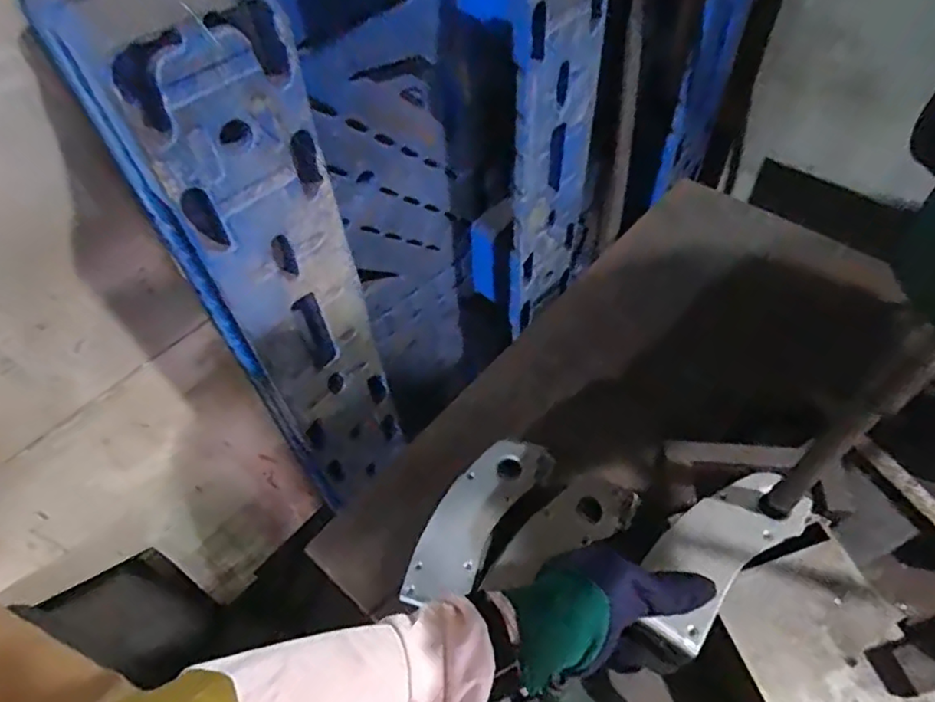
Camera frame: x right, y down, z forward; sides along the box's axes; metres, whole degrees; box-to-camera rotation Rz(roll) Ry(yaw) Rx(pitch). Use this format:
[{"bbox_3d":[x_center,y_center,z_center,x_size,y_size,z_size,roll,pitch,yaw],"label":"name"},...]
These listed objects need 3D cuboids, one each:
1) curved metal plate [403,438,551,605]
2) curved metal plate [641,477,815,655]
[{"bbox_3d":[0.006,0.159,0.573,0.068,0.014,0.179,32,73,20],"label":"curved metal plate"},{"bbox_3d":[0.193,0.154,0.464,0.160,0.015,0.068,-38,60,-21],"label":"curved metal plate"}]

